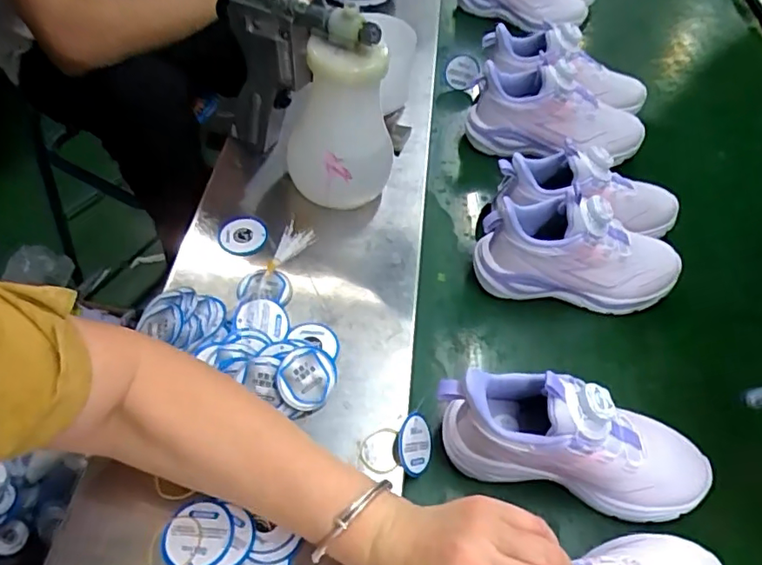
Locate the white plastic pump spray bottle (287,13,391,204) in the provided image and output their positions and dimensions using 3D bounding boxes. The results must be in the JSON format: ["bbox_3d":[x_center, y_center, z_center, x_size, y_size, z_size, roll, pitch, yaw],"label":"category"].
[{"bbox_3d":[-0.045,-0.161,0.549,0.100,0.193,0.083,-5,56,-6],"label":"white plastic pump spray bottle"}]

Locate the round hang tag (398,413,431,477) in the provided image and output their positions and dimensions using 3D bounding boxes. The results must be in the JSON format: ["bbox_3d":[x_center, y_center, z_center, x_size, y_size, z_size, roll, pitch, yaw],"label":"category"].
[{"bbox_3d":[0.028,0.135,0.466,0.009,0.039,0.048,-12,66,40],"label":"round hang tag"}]

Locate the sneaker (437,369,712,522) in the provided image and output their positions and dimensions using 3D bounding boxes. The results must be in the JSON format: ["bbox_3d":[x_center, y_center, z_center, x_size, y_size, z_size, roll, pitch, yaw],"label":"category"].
[{"bbox_3d":[0.150,0.120,0.437,0.209,0.098,0.069,12,56,5],"label":"sneaker"}]

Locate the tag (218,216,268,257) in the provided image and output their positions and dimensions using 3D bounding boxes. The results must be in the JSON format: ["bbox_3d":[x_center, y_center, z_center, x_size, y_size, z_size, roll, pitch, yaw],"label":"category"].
[{"bbox_3d":[-0.138,-0.047,0.569,0.047,0.010,0.044,2,72,-7],"label":"tag"}]

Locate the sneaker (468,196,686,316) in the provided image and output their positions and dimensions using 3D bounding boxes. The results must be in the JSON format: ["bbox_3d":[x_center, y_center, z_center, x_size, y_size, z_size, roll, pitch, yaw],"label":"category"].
[{"bbox_3d":[0.197,-0.030,0.553,0.203,0.104,0.072,5,56,1],"label":"sneaker"}]

